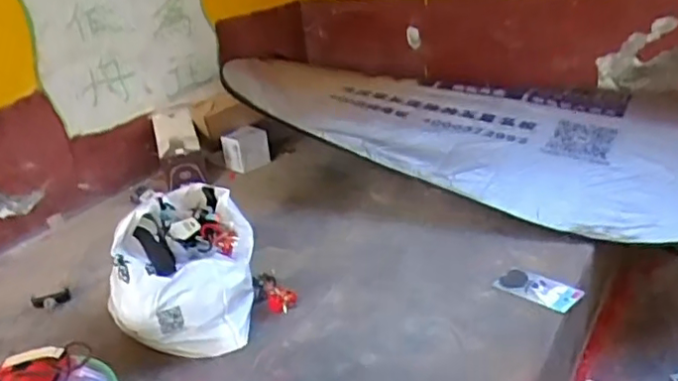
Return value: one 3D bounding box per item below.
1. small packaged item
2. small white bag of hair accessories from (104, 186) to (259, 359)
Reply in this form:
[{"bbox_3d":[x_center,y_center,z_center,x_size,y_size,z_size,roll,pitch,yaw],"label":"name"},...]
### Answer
[{"bbox_3d":[0.347,0.167,1.060,0.132,0.009,0.077,14,32,38],"label":"small packaged item"},{"bbox_3d":[-0.264,0.117,1.109,0.204,0.192,0.323,-6,25,3],"label":"small white bag of hair accessories"}]

